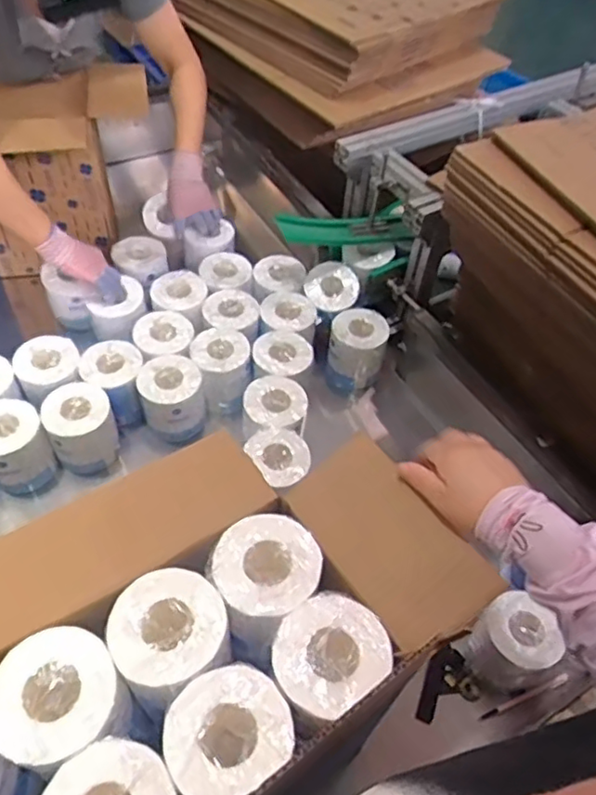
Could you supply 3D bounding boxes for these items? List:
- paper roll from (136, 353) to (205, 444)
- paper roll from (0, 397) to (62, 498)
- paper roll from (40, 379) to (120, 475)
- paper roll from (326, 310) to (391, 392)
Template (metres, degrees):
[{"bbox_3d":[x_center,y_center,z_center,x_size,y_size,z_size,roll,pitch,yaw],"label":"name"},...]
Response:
[{"bbox_3d":[-0.209,0.003,1.030,0.097,0.115,0.095,3,51,-4],"label":"paper roll"},{"bbox_3d":[-0.437,0.085,0.955,0.097,0.145,0.098,3,51,-4],"label":"paper roll"},{"bbox_3d":[-0.341,0.056,0.980,0.100,0.120,0.109,-18,56,-19],"label":"paper roll"},{"bbox_3d":[0.107,-0.077,1.166,0.102,0.142,0.113,14,52,5],"label":"paper roll"}]

